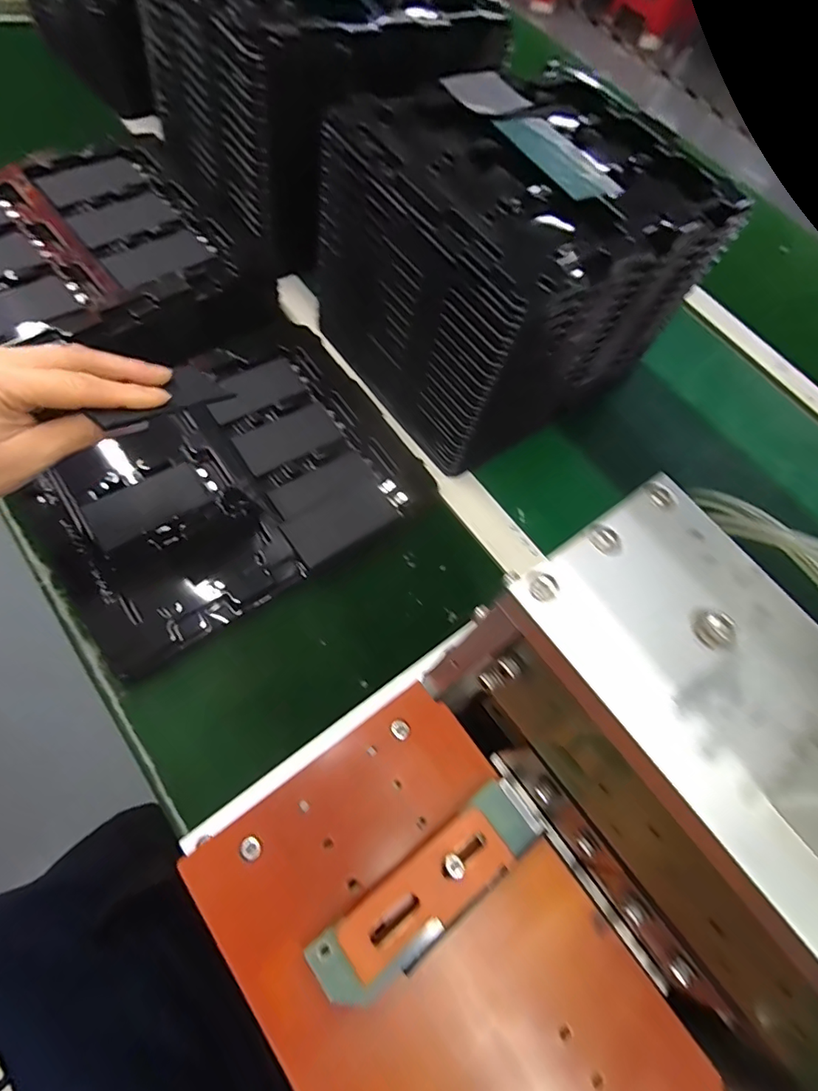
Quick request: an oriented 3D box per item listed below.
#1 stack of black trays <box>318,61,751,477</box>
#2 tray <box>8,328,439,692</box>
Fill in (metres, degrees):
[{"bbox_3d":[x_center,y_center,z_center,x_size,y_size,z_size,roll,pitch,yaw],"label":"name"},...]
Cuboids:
[{"bbox_3d":[0.094,-0.249,0.436,0.277,0.163,0.216,-29,73,-21],"label":"stack of black trays"},{"bbox_3d":[-0.146,-0.054,0.413,0.278,0.048,0.225,-33,74,-22],"label":"tray"}]

